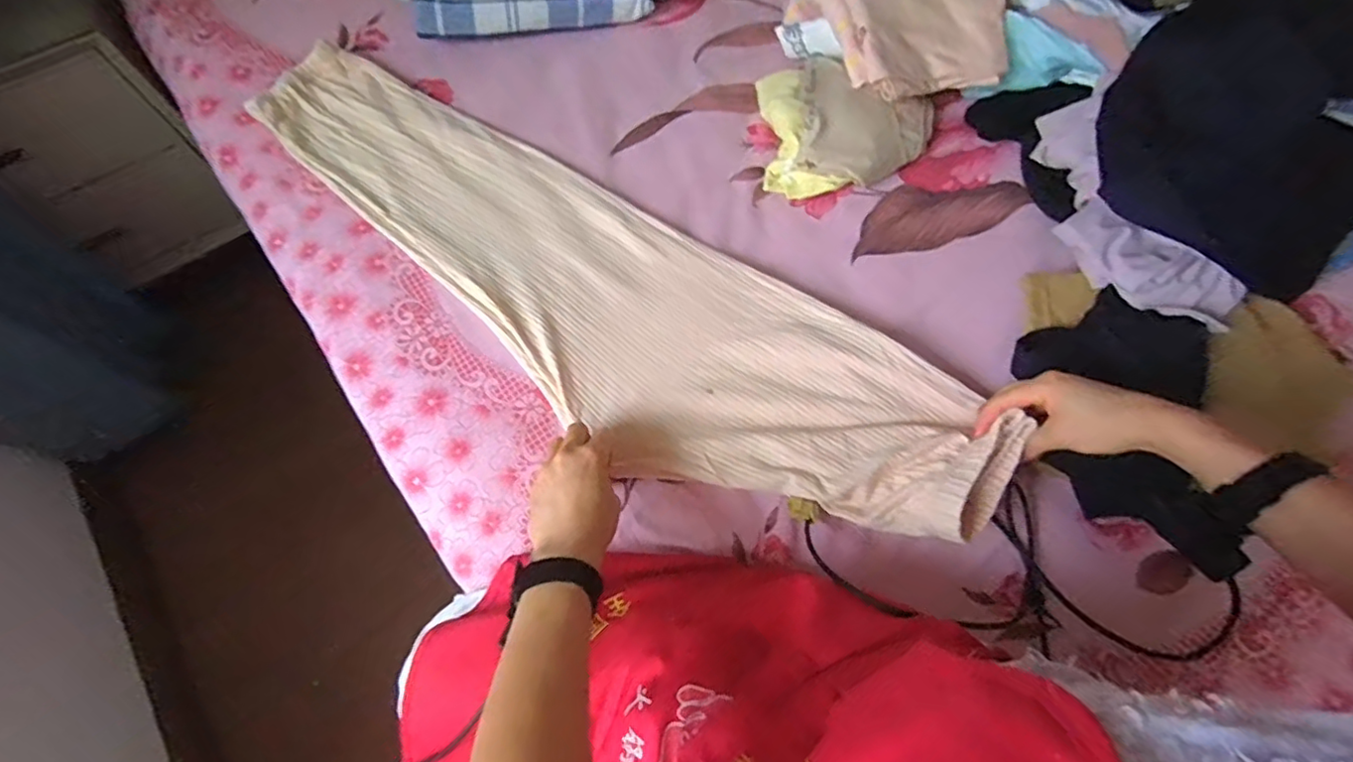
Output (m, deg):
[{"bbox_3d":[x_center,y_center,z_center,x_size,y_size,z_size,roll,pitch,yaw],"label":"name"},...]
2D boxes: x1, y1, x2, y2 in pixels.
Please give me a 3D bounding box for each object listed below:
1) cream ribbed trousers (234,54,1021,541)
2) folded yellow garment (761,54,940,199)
[{"bbox_3d":[-0.094,-0.110,0.641,0.873,0.064,0.255,33,71,12],"label":"cream ribbed trousers"},{"bbox_3d":[0.197,-0.315,0.738,0.224,0.064,0.179,23,70,6],"label":"folded yellow garment"}]

